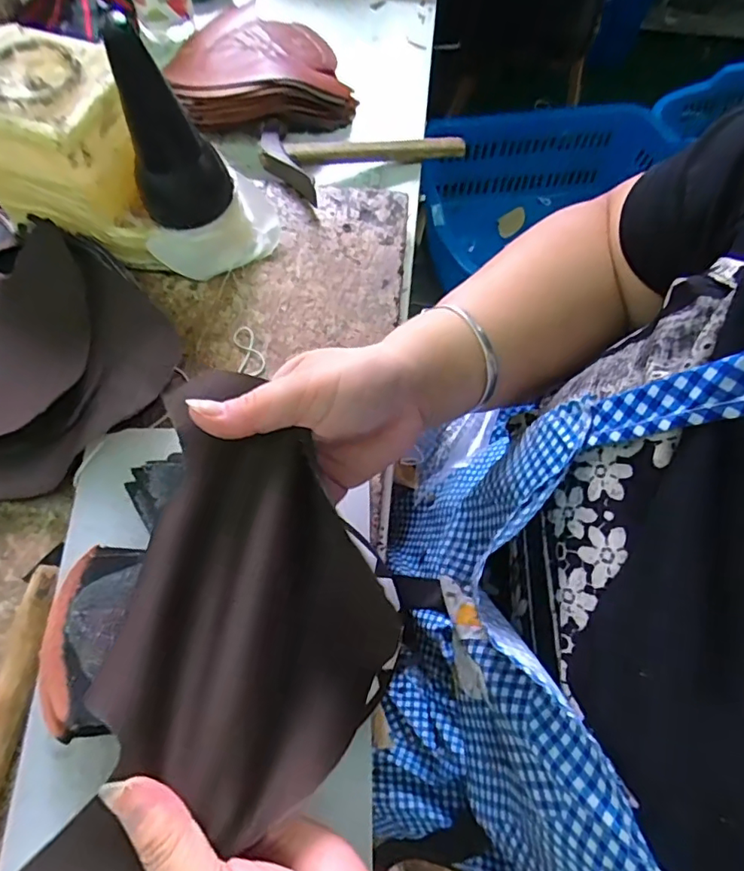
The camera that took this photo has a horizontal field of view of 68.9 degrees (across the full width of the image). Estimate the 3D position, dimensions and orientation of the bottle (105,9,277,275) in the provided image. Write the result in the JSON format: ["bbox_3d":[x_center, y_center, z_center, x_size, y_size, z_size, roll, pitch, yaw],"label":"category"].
[{"bbox_3d":[-0.132,-0.210,0.407,0.103,0.169,0.085,-11,67,-7],"label":"bottle"}]

